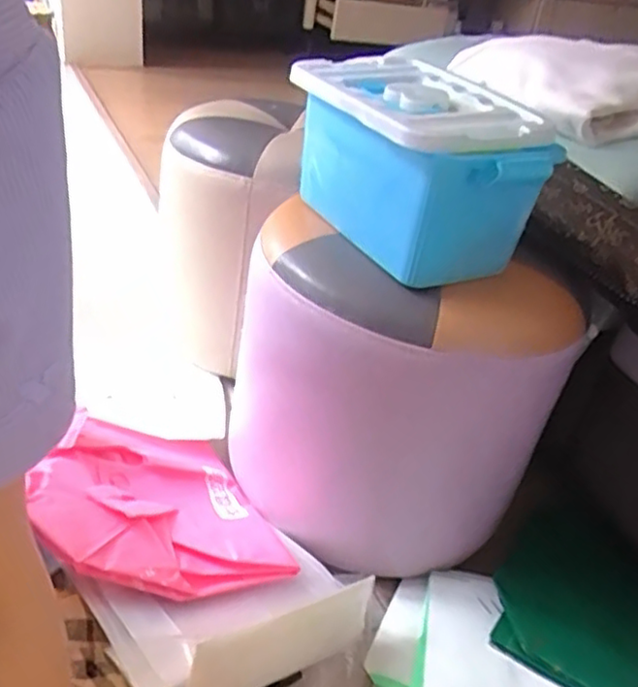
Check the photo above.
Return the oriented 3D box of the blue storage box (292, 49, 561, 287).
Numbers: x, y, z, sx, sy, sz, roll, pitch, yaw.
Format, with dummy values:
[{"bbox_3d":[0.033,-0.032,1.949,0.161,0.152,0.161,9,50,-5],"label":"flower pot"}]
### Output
[{"bbox_3d":[0.084,-0.176,0.667,0.155,0.139,0.262,-10,38,-25],"label":"blue storage box"}]

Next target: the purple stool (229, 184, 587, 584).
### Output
[{"bbox_3d":[0.074,0.047,0.766,0.303,0.318,0.267,-3,35,-16],"label":"purple stool"}]

